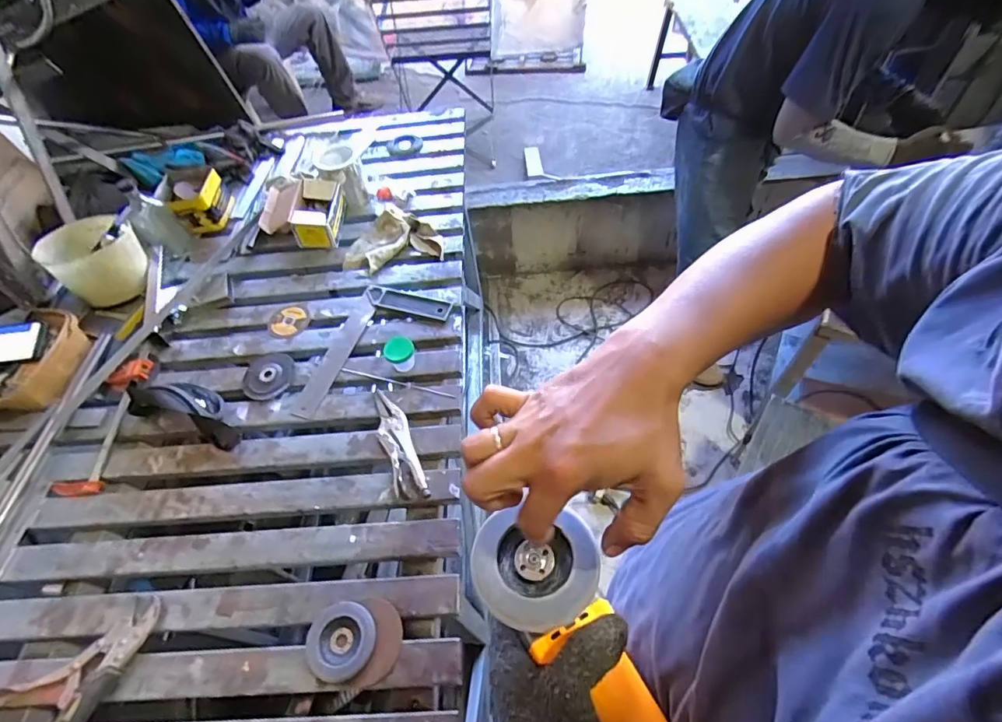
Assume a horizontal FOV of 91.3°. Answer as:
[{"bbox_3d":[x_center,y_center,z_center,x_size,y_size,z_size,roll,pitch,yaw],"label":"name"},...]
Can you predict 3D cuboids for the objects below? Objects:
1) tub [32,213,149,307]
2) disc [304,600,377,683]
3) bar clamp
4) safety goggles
[{"bbox_3d":[-0.807,-0.201,0.993,0.147,0.145,0.156,-2,55,3],"label":"tub"},{"bbox_3d":[-0.206,0.360,0.632,0.085,0.011,0.086,-2,55,3],"label":"disc"},{"bbox_3d":[-0.678,0.081,0.856,0.095,0.034,0.307,-1,55,3],"label":"bar clamp"},{"bbox_3d":[-0.524,0.078,0.826,0.213,0.084,0.084,23,59,5],"label":"safety goggles"}]

